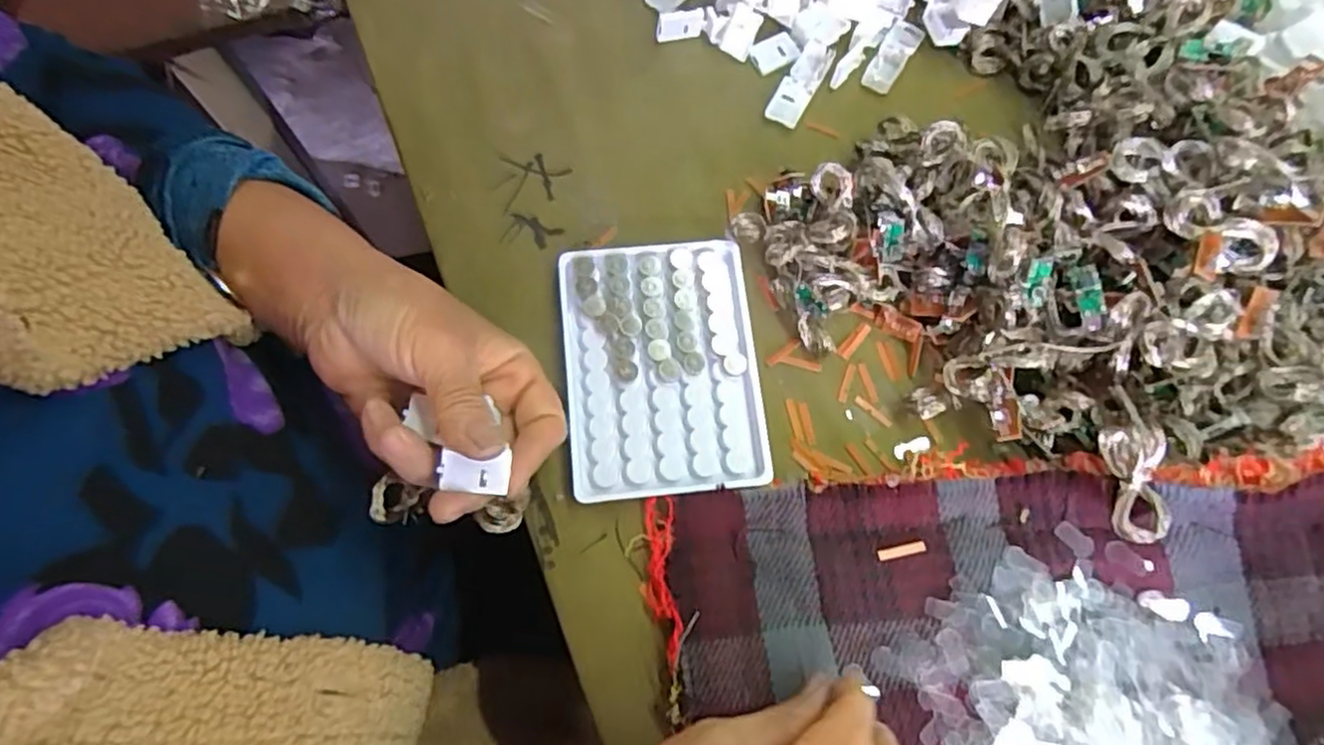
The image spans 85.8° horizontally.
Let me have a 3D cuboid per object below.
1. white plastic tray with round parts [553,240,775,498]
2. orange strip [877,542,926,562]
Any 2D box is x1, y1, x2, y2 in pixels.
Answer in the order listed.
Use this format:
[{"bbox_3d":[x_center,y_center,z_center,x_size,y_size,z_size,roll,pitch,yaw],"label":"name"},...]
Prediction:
[{"bbox_3d":[-0.001,-0.003,0.356,0.094,0.013,0.128,-5,72,-2],"label":"white plastic tray with round parts"},{"bbox_3d":[0.108,0.080,0.320,0.022,0.004,0.005,-10,72,-4],"label":"orange strip"}]

